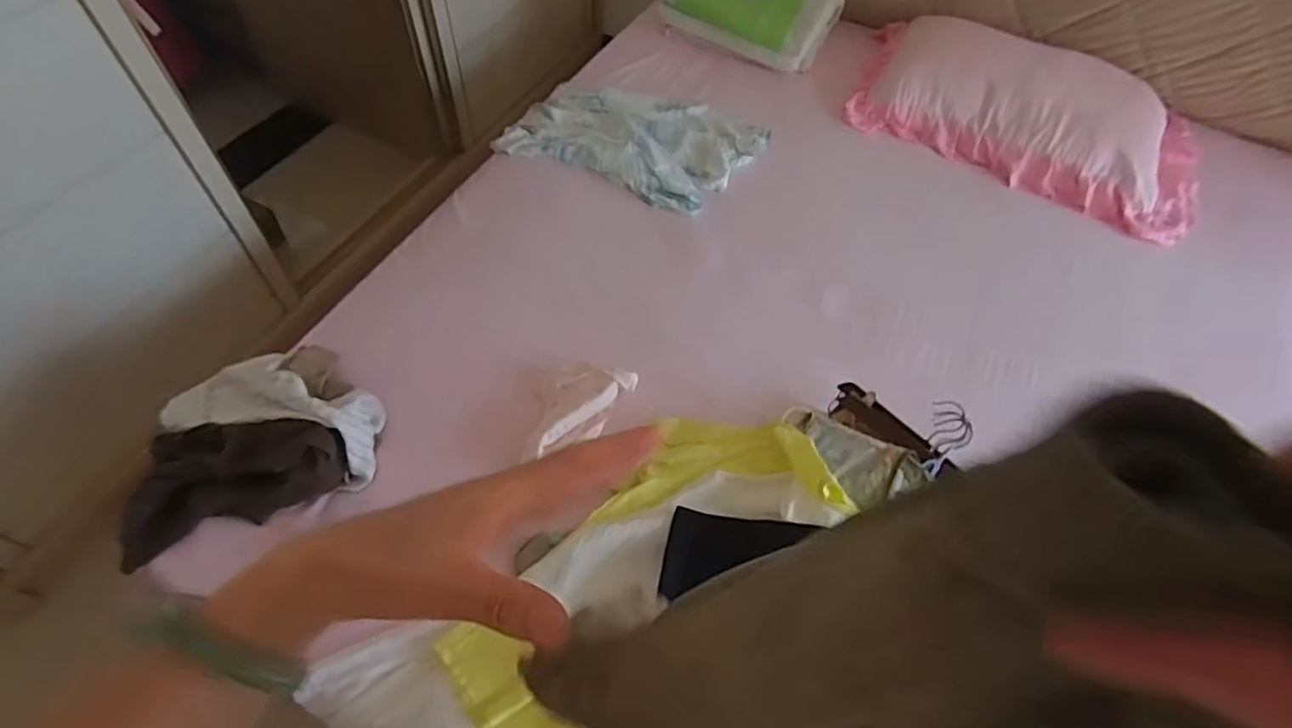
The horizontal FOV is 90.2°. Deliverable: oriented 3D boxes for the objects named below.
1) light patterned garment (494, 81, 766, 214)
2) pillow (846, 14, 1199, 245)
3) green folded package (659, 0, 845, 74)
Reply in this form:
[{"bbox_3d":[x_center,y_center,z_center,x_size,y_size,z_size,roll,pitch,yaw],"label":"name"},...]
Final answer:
[{"bbox_3d":[-0.023,-0.518,1.465,0.530,0.037,0.328,21,59,12],"label":"light patterned garment"},{"bbox_3d":[0.889,-0.601,1.484,0.778,0.130,0.438,25,60,15],"label":"pillow"},{"bbox_3d":[0.258,-0.938,1.684,0.429,0.150,0.246,23,59,13],"label":"green folded package"}]

